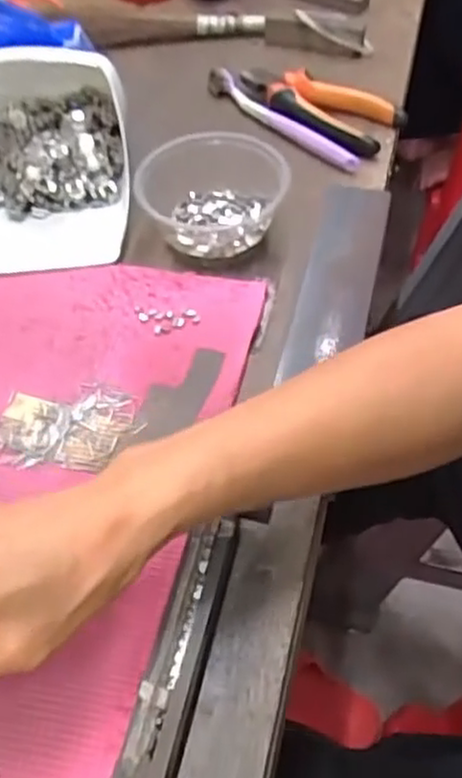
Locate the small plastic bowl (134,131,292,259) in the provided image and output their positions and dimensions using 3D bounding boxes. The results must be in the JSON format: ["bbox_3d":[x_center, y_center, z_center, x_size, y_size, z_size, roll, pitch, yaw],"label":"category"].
[{"bbox_3d":[-0.014,-0.141,0.523,0.109,0.045,0.089,0,54,3],"label":"small plastic bowl"}]

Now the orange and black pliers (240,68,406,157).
[{"bbox_3d":[0.067,-0.240,0.611,0.146,0.018,0.071,22,57,20],"label":"orange and black pliers"}]

